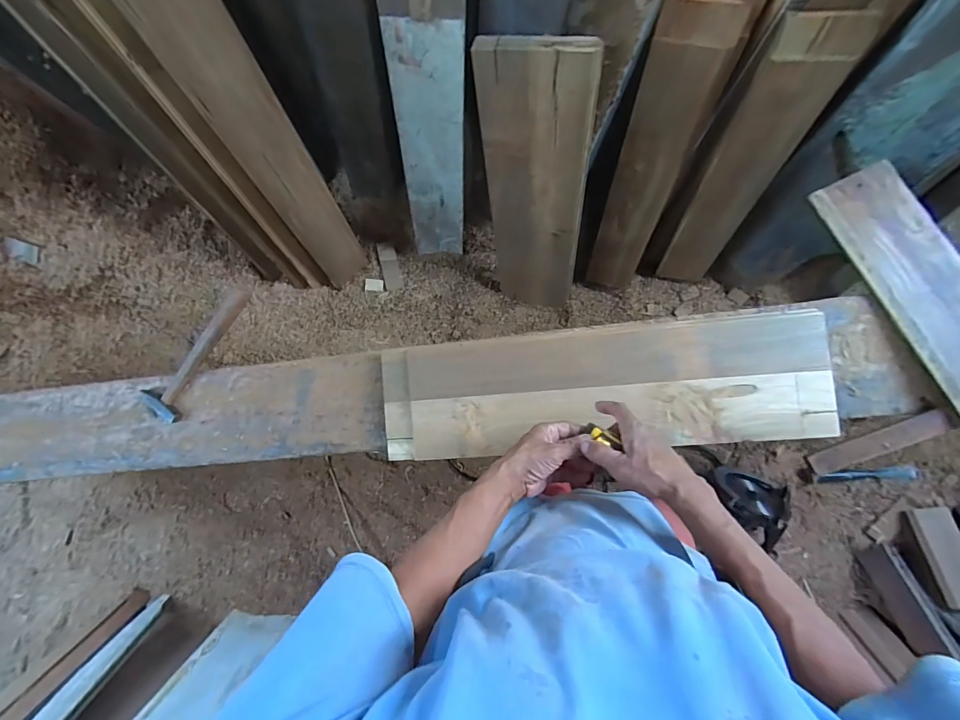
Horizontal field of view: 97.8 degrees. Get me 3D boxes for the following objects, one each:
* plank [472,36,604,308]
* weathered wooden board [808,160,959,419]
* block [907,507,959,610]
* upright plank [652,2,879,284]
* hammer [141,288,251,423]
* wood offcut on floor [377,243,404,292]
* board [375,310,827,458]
[{"bbox_3d":[0.119,-0.315,0.901,0.195,0.671,0.041,7,67,9],"label":"plank"},{"bbox_3d":[0.657,-0.108,0.618,0.119,0.022,0.394,-26,79,13],"label":"weathered wooden board"},{"bbox_3d":[1.140,0.480,1.017,0.080,0.020,0.225,-24,64,40],"label":"block"},{"bbox_3d":[0.505,-0.338,0.847,0.131,0.644,0.041,17,71,14],"label":"upright plank"},{"bbox_3d":[-0.521,-0.017,0.776,0.076,0.028,0.282,36,96,8],"label":"hammer"},{"bbox_3d":[-0.248,-0.260,1.158,0.045,0.011,0.148,-12,76,-13],"label":"wood offcut on floor"},{"bbox_3d":[0.176,0.047,0.663,0.677,0.032,0.187,-5,89,10],"label":"board"}]

